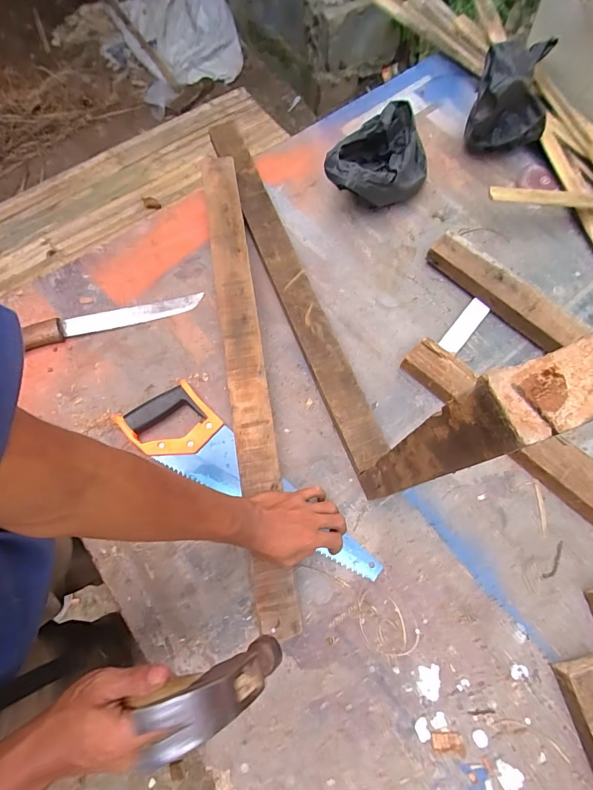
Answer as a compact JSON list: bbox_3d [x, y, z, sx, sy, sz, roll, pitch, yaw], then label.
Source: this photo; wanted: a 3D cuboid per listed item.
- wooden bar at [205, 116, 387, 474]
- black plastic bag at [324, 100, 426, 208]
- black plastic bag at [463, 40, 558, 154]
[{"bbox_3d":[-0.021,-0.210,0.676,0.064,0.047,0.715,-20,71,-7],"label":"wooden bar"},{"bbox_3d":[0.157,-0.411,0.715,0.204,0.108,0.119,-41,75,-13],"label":"black plastic bag"},{"bbox_3d":[0.395,-0.537,0.722,0.141,0.172,0.089,6,70,3],"label":"black plastic bag"}]

